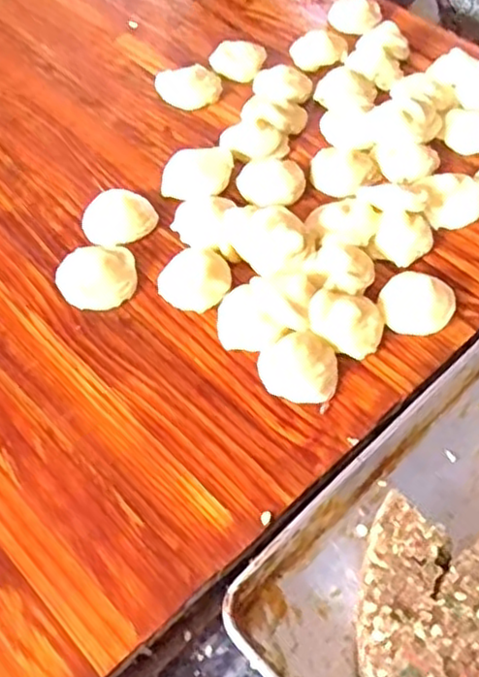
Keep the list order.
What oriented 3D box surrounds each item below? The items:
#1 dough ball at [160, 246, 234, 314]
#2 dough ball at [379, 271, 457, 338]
[{"bbox_3d":[-0.050,-0.069,0.775,0.075,0.037,0.072,0,55,0],"label":"dough ball"},{"bbox_3d":[0.193,-0.036,0.761,0.077,0.039,0.065,21,56,13],"label":"dough ball"}]

